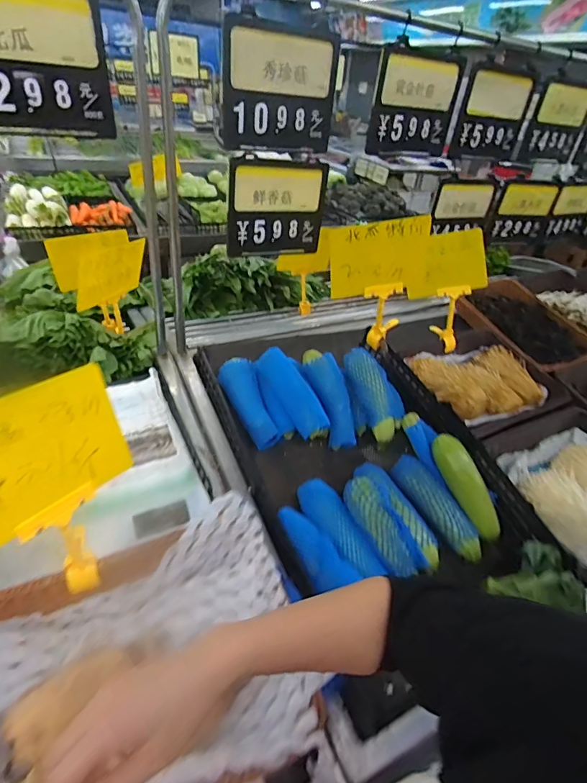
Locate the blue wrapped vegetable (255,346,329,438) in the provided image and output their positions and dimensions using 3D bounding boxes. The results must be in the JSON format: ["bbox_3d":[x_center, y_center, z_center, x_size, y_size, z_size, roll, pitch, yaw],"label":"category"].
[{"bbox_3d":[-0.002,0.005,0.849,0.065,0.059,0.206,-20,66,-32],"label":"blue wrapped vegetable"}]

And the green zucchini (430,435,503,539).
[{"bbox_3d":[0.315,0.171,0.750,0.050,0.047,0.198,-18,76,-30],"label":"green zucchini"}]

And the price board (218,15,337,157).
[{"bbox_3d":[-0.021,-0.558,0.766,0.229,0.192,0.035,-17,42,-28],"label":"price board"}]

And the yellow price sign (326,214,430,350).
[{"bbox_3d":[0.165,-0.228,0.885,0.208,0.272,0.036,-9,39,-21],"label":"yellow price sign"}]

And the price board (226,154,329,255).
[{"bbox_3d":[-0.028,-0.388,0.877,0.225,0.180,0.025,-14,41,-26],"label":"price board"}]

